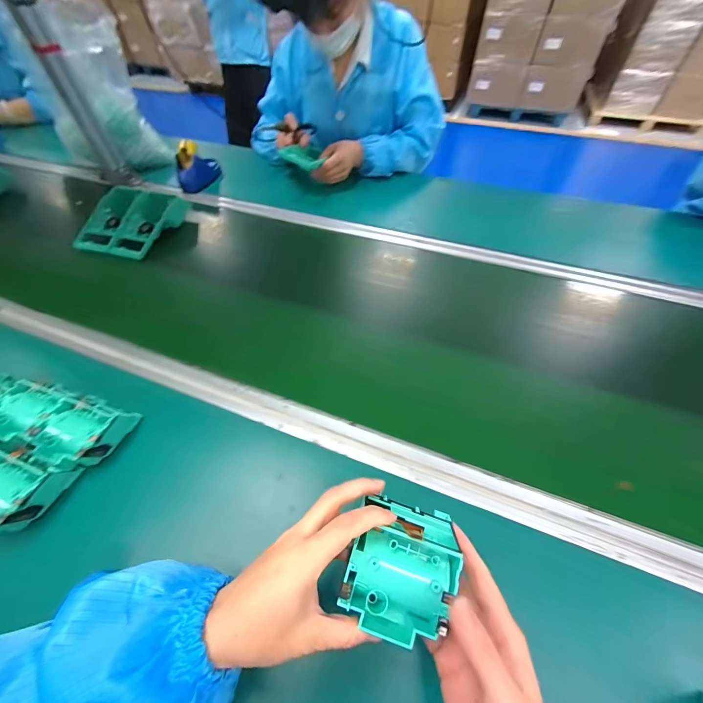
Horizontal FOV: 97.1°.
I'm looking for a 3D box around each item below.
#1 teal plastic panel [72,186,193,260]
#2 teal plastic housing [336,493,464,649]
[{"bbox_3d":[-0.460,-0.277,0.646,0.161,0.062,0.175,15,55,12],"label":"teal plastic panel"},{"bbox_3d":[0.037,0.153,0.223,0.071,0.034,0.082,15,54,12],"label":"teal plastic housing"}]

